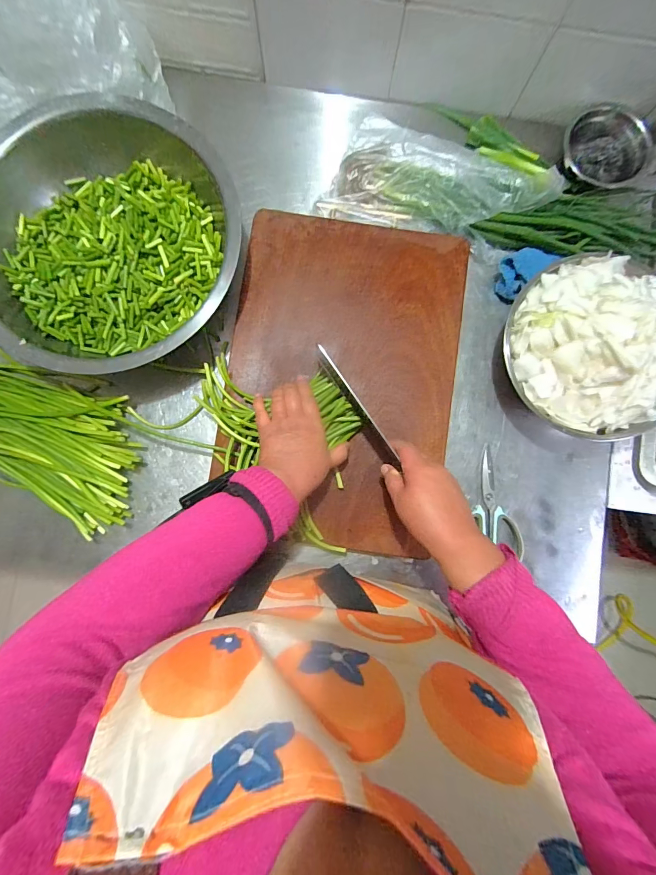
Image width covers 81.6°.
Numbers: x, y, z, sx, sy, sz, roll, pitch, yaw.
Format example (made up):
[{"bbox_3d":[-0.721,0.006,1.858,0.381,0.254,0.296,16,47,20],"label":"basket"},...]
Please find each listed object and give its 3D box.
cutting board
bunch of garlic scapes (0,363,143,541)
[{"bbox_3d":[0.019,-0.086,0.550,0.323,0.042,0.463,9,90,-3],"label":"cutting board"},{"bbox_3d":[-0.491,-0.006,0.537,0.433,0.059,0.268,6,85,-1],"label":"bunch of garlic scapes"}]

